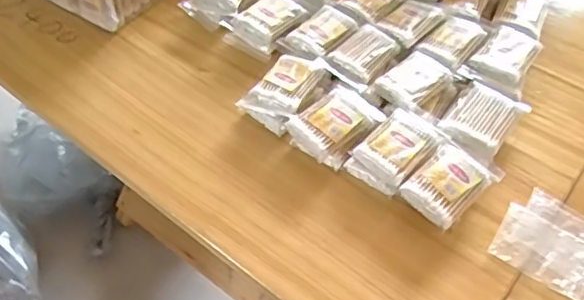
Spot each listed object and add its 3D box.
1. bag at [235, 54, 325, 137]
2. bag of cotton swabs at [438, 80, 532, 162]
[{"bbox_3d":[-0.006,-0.062,0.633,0.061,0.038,0.090,31,58,20],"label":"bag"},{"bbox_3d":[0.197,-0.028,0.610,0.064,0.033,0.091,34,60,22],"label":"bag of cotton swabs"}]

